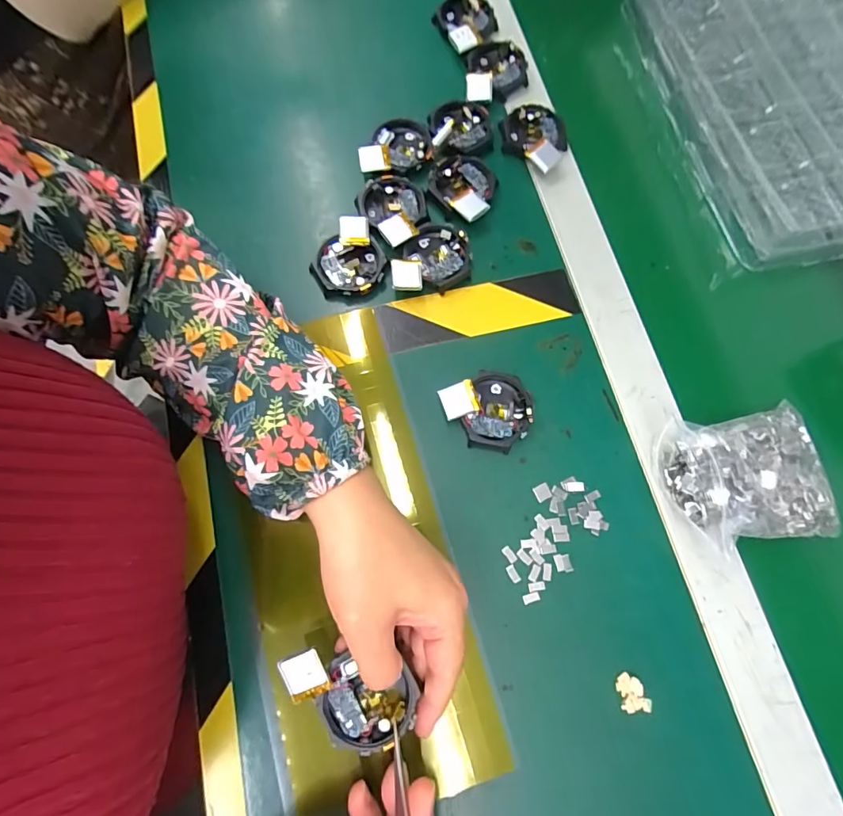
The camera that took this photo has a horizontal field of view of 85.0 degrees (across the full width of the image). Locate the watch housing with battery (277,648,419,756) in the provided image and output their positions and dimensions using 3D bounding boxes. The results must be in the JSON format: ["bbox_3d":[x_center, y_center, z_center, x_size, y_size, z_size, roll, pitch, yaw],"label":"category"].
[{"bbox_3d":[-0.039,0.149,0.239,0.070,0.014,0.043,27,75,-2],"label":"watch housing with battery"}]

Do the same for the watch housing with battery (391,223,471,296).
[{"bbox_3d":[0.006,-0.113,0.343,0.060,0.016,0.054,-8,74,-4],"label":"watch housing with battery"}]

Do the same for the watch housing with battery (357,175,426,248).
[{"bbox_3d":[-0.022,-0.152,0.353,0.050,0.012,0.059,-8,74,-4],"label":"watch housing with battery"}]

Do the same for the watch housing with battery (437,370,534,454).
[{"bbox_3d":[0.048,0.001,0.310,0.055,0.019,0.054,0,74,-2],"label":"watch housing with battery"}]

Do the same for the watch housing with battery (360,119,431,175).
[{"bbox_3d":[-0.021,-0.208,0.363,0.060,0.012,0.049,-16,75,-6],"label":"watch housing with battery"}]

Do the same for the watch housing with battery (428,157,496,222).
[{"bbox_3d":[0.034,-0.171,0.354,0.046,0.013,0.057,-39,78,-12],"label":"watch housing with battery"}]

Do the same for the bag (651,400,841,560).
[{"bbox_3d":[0.210,0.046,0.301,0.111,0.027,0.086,-10,74,-5],"label":"bag"}]

